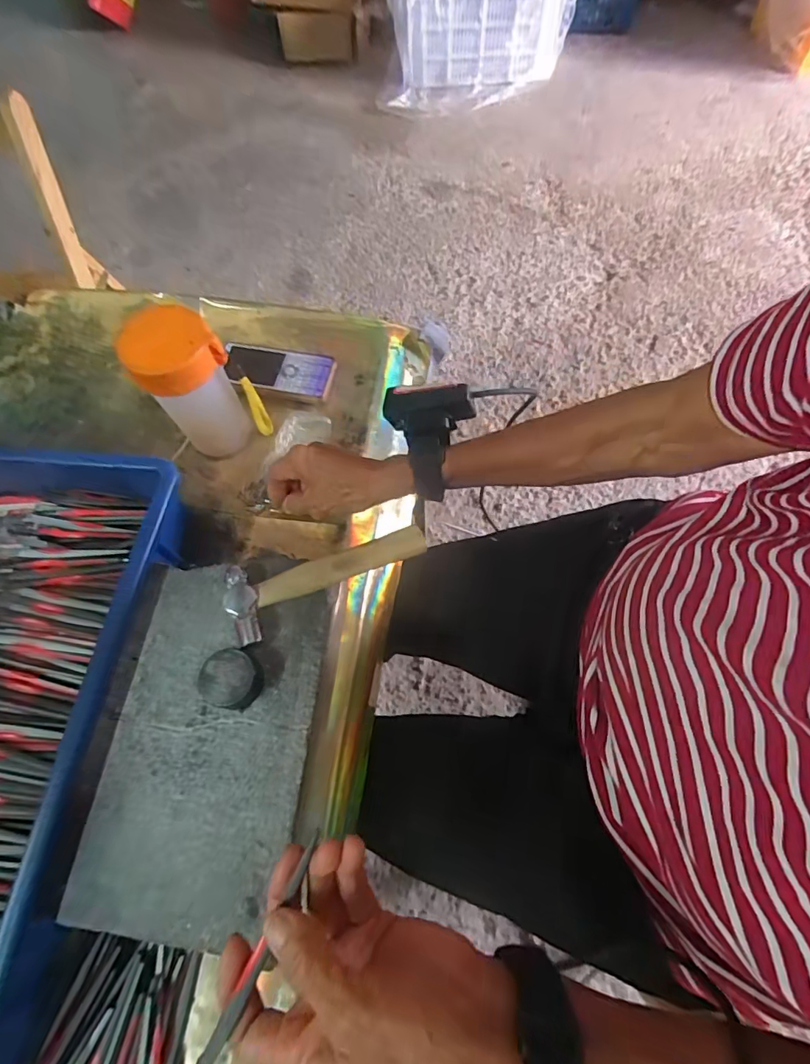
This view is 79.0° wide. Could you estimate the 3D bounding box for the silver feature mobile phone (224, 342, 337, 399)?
[{"bbox_3d":[-0.132,-0.169,0.514,0.114,0.015,0.056,7,67,3],"label":"silver feature mobile phone"}]

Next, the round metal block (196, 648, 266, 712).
[{"bbox_3d":[-0.118,0.099,0.334,0.039,0.018,0.037,-1,66,3],"label":"round metal block"}]

